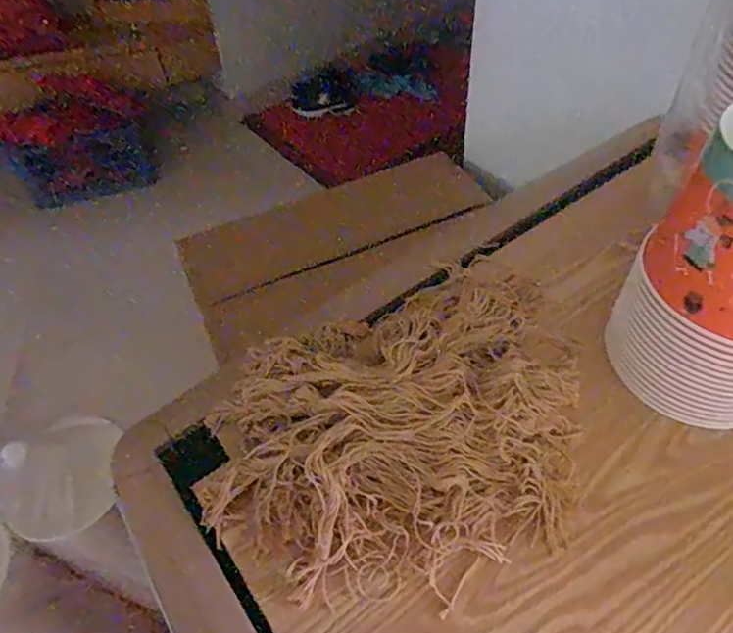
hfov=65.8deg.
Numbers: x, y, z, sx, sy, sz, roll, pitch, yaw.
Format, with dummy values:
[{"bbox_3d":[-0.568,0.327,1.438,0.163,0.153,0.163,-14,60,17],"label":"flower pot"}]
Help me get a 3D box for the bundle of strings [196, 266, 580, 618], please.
[{"bbox_3d":[0.044,0.089,0.514,0.387,0.058,0.280,-27,54,-17],"label":"bundle of strings"}]

